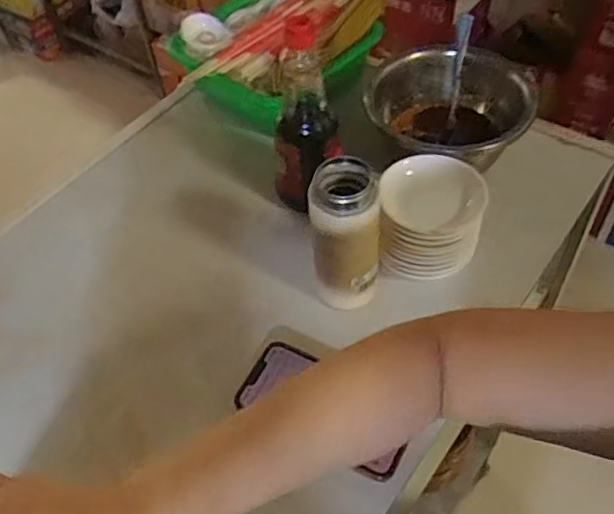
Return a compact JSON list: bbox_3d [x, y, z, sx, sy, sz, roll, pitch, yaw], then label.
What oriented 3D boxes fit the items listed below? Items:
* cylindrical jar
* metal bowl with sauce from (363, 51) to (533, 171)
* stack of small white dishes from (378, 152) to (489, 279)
[{"bbox_3d":[0.035,-0.013,0.575,0.058,0.150,0.058,-2,52,2],"label":"cylindrical jar"},{"bbox_3d":[0.152,-0.145,0.715,0.160,0.104,0.167,-2,52,2],"label":"metal bowl with sauce"},{"bbox_3d":[0.115,-0.041,0.611,0.091,0.073,0.094,0,52,4],"label":"stack of small white dishes"}]

